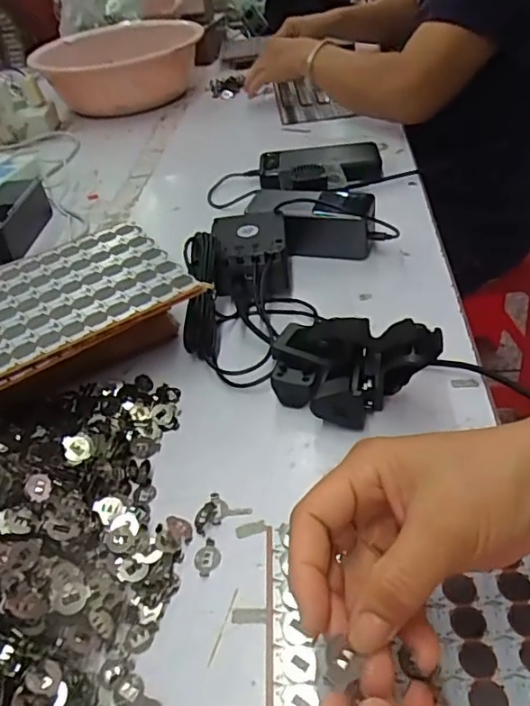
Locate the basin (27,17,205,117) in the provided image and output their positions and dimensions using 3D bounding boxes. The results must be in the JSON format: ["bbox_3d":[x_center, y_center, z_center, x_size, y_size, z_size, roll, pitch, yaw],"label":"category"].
[{"bbox_3d":[-0.290,-0.603,1.130,0.310,0.135,0.310,-5,41,2],"label":"basin"}]

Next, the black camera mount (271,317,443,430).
[{"bbox_3d":[0.058,0.015,0.395,0.116,0.073,0.058,16,46,24],"label":"black camera mount"}]

